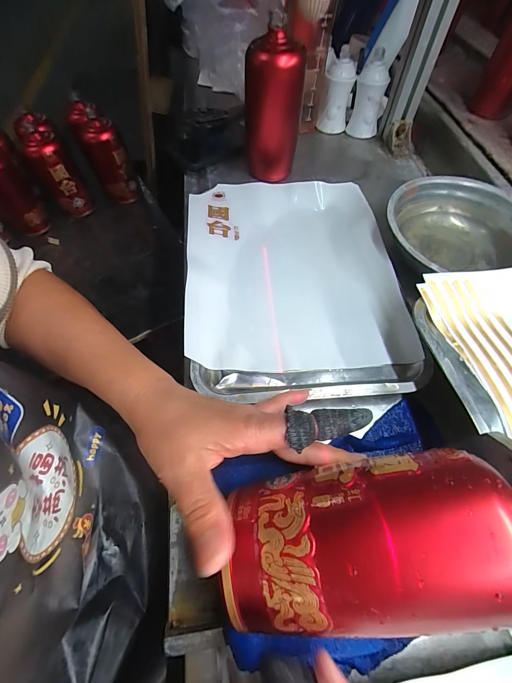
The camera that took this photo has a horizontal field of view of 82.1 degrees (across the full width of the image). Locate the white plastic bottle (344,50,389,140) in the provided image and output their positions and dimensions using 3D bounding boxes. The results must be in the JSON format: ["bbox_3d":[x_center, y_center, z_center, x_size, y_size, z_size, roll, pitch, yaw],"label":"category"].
[{"bbox_3d":[0.206,-0.444,0.539,0.055,0.106,0.049,9,63,7],"label":"white plastic bottle"}]

